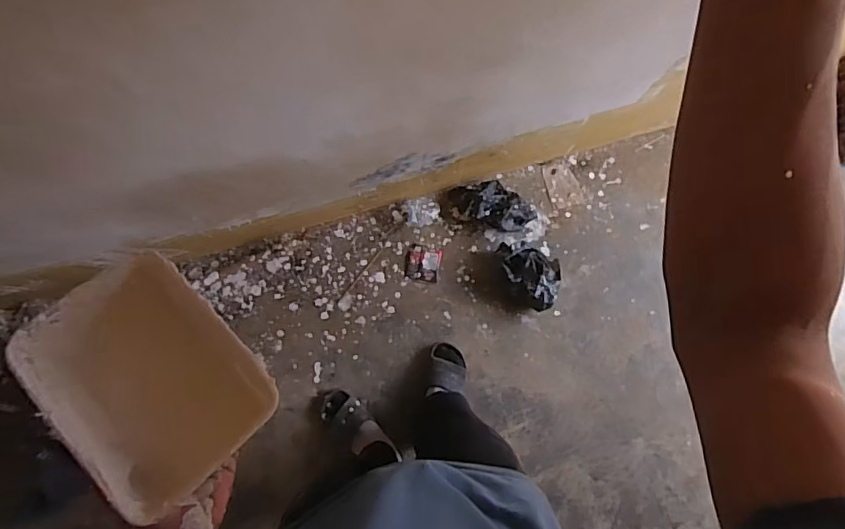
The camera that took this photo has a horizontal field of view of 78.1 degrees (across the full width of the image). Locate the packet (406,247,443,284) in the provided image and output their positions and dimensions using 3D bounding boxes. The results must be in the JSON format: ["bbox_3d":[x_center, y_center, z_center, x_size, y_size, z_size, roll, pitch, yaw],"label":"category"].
[{"bbox_3d":[0.003,-0.001,1.412,0.089,0.006,0.091,12,81,-5],"label":"packet"}]

